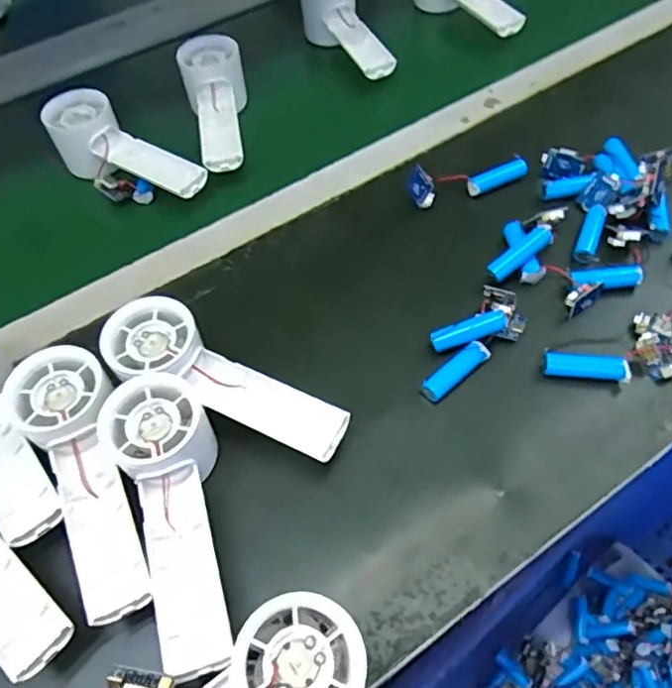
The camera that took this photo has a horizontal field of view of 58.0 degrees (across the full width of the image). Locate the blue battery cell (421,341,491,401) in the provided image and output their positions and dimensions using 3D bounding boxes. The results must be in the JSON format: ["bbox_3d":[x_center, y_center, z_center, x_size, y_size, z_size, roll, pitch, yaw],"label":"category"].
[{"bbox_3d":[0.079,0.018,0.401,0.049,0.015,0.014,-34,62,-18],"label":"blue battery cell"}]

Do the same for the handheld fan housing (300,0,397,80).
[{"bbox_3d":[0.010,-0.323,0.619,0.055,0.052,0.154,-18,58,-9],"label":"handheld fan housing"}]

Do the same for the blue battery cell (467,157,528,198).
[{"bbox_3d":[0.134,-0.138,0.504,0.053,0.018,0.015,-24,59,-13],"label":"blue battery cell"}]

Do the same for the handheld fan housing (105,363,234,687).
[{"bbox_3d":[-0.091,0.096,0.343,0.059,0.052,0.160,-13,71,-7],"label":"handheld fan housing"}]

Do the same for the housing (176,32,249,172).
[{"bbox_3d":[-0.109,-0.221,0.552,0.058,0.047,0.162,-10,57,-3],"label":"housing"}]

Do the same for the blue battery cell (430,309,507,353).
[{"bbox_3d":[0.090,-0.009,0.410,0.050,0.011,0.014,-21,53,12],"label":"blue battery cell"}]

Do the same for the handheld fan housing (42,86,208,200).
[{"bbox_3d":[-0.182,-0.165,0.517,0.153,0.053,0.059,32,64,21],"label":"handheld fan housing"}]

